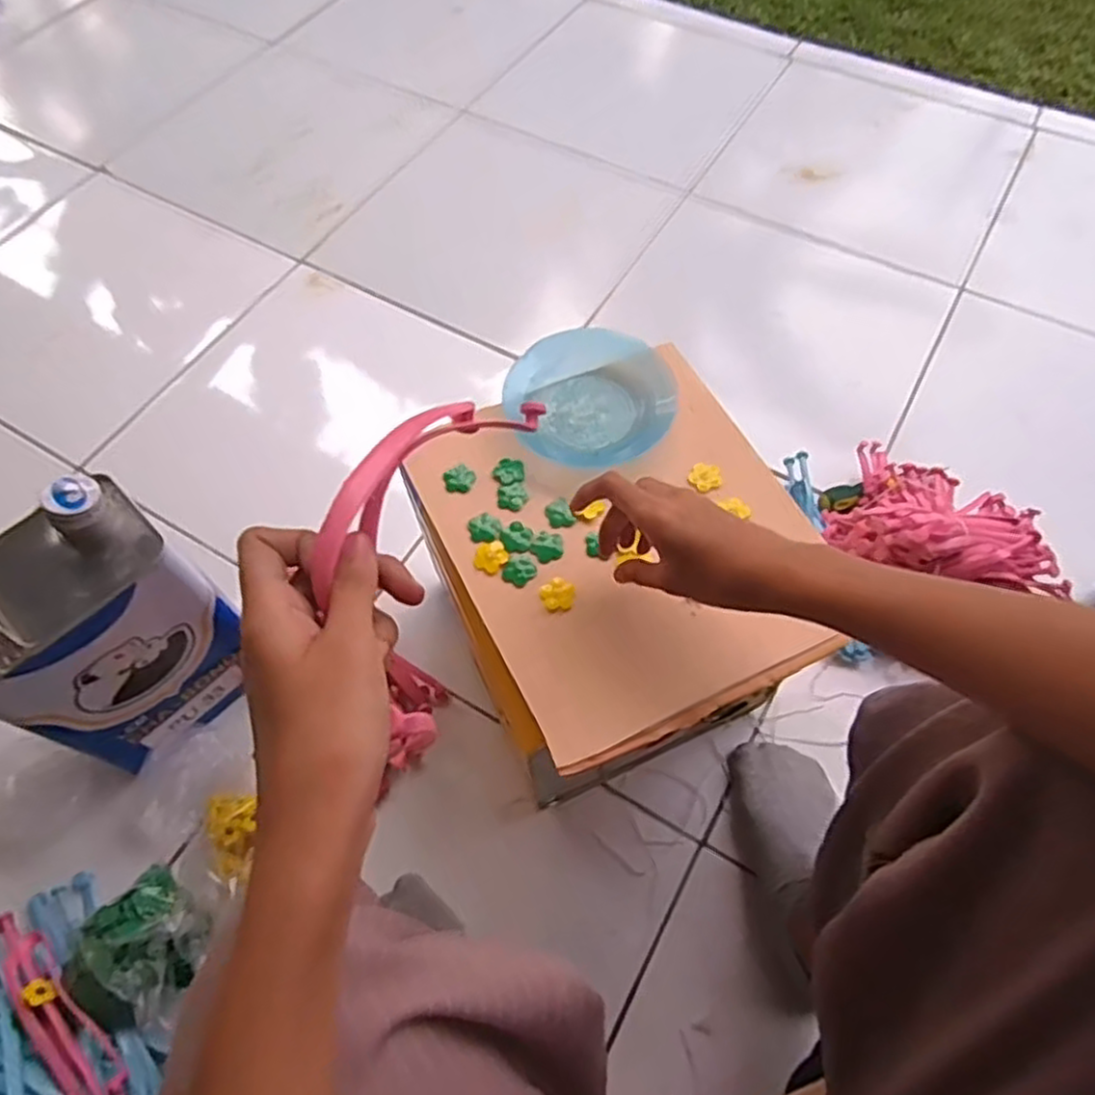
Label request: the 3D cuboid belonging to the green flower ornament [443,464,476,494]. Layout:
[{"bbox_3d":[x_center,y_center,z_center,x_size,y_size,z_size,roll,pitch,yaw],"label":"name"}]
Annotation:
[{"bbox_3d":[-0.065,-0.051,0.550,0.023,0.005,0.021,-11,63,-6],"label":"green flower ornament"}]

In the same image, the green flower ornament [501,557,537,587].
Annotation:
[{"bbox_3d":[-0.019,0.016,0.517,0.020,0.004,0.022,33,67,16],"label":"green flower ornament"}]

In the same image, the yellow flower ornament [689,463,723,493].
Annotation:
[{"bbox_3d":[0.117,-0.052,0.545,0.024,0.008,0.020,16,63,8],"label":"yellow flower ornament"}]

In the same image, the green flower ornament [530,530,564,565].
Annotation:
[{"bbox_3d":[0.000,-0.001,0.525,0.023,0.004,0.024,0,62,0],"label":"green flower ornament"}]

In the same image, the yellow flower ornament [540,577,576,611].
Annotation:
[{"bbox_3d":[0.007,0.031,0.506,0.022,0.005,0.023,0,62,0],"label":"yellow flower ornament"}]

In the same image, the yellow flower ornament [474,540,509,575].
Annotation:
[{"bbox_3d":[-0.039,0.006,0.521,0.023,0.004,0.025,0,62,0],"label":"yellow flower ornament"}]

